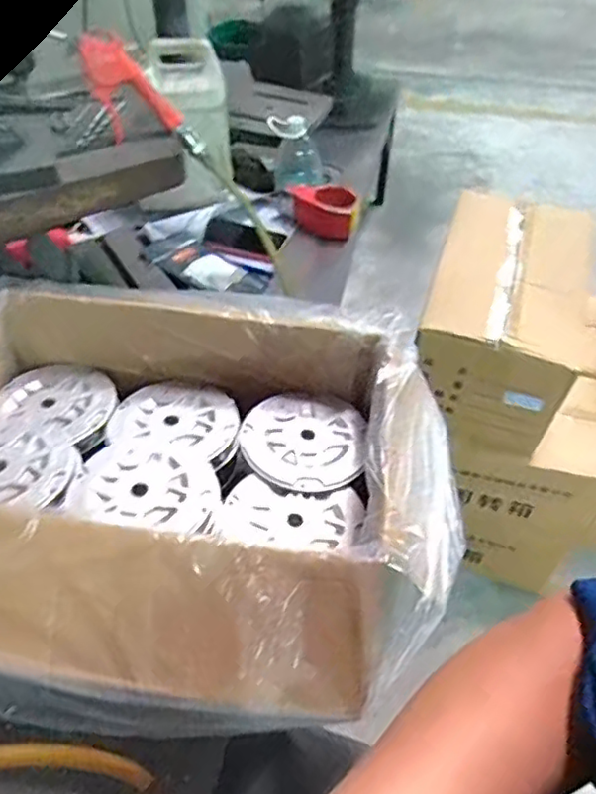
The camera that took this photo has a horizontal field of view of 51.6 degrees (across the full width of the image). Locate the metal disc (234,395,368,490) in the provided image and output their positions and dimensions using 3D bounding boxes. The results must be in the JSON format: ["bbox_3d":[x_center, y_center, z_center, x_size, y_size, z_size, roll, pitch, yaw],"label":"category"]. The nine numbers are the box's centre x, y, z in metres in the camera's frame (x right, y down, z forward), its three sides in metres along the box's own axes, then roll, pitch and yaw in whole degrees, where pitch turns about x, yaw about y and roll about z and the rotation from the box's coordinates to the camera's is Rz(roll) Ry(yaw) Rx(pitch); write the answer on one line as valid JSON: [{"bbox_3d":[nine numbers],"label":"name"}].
[{"bbox_3d":[0.005,0.044,0.652,0.128,0.014,0.127,0,49,0],"label":"metal disc"}]

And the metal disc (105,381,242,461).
[{"bbox_3d":[-0.131,0.019,0.672,0.132,0.022,0.115,14,51,11],"label":"metal disc"}]

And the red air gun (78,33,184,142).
[{"bbox_3d":[-0.183,-0.332,0.664,0.071,0.112,0.027,-22,41,7],"label":"red air gun"}]

